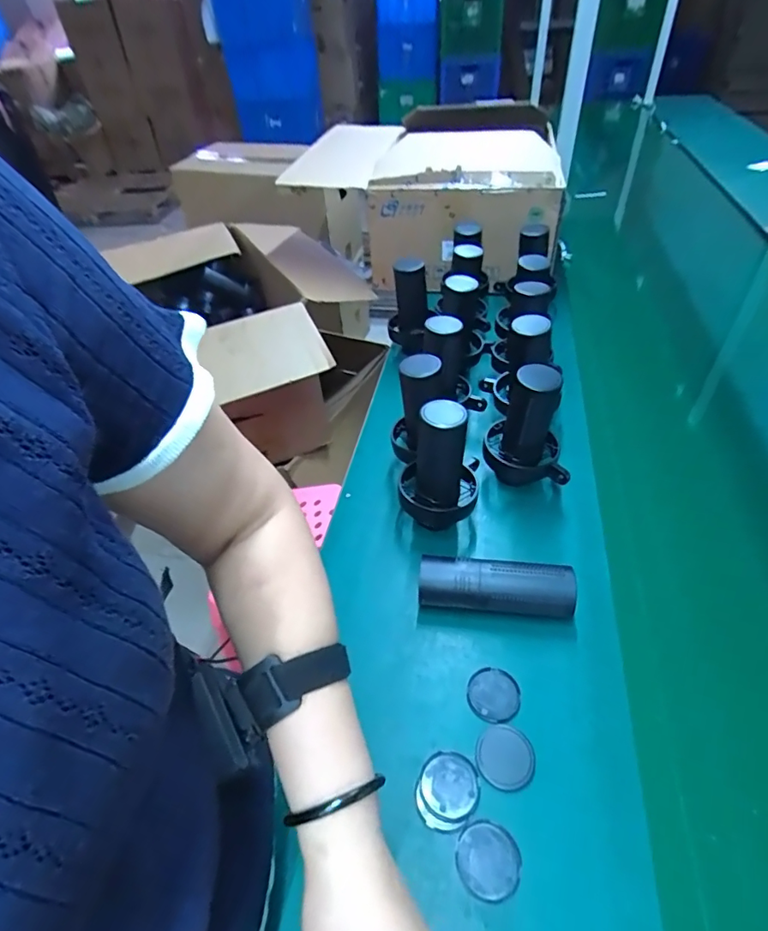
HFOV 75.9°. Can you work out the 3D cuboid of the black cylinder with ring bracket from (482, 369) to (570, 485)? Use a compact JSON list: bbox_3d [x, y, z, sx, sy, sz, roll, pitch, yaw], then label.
[{"bbox_3d":[0.188,-0.049,0.636,0.107,0.158,0.084,6,46,10],"label":"black cylinder with ring bracket"}]

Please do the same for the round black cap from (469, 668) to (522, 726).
[{"bbox_3d":[0.107,0.225,0.482,0.050,0.004,0.052,0,42,0],"label":"round black cap"}]

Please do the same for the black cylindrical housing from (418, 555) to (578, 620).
[{"bbox_3d":[0.121,0.138,0.542,0.164,0.058,0.052,6,46,9],"label":"black cylindrical housing"}]

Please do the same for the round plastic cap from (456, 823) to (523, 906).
[{"bbox_3d":[0.083,0.316,0.394,0.049,0.004,0.048,-2,45,2],"label":"round plastic cap"}]

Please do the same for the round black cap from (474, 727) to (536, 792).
[{"bbox_3d":[0.109,0.262,0.442,0.050,0.004,0.050,15,48,18],"label":"round black cap"}]

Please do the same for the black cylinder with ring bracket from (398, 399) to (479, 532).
[{"bbox_3d":[0.068,0.004,0.601,0.089,0.170,0.096,3,45,6],"label":"black cylinder with ring bracket"}]

